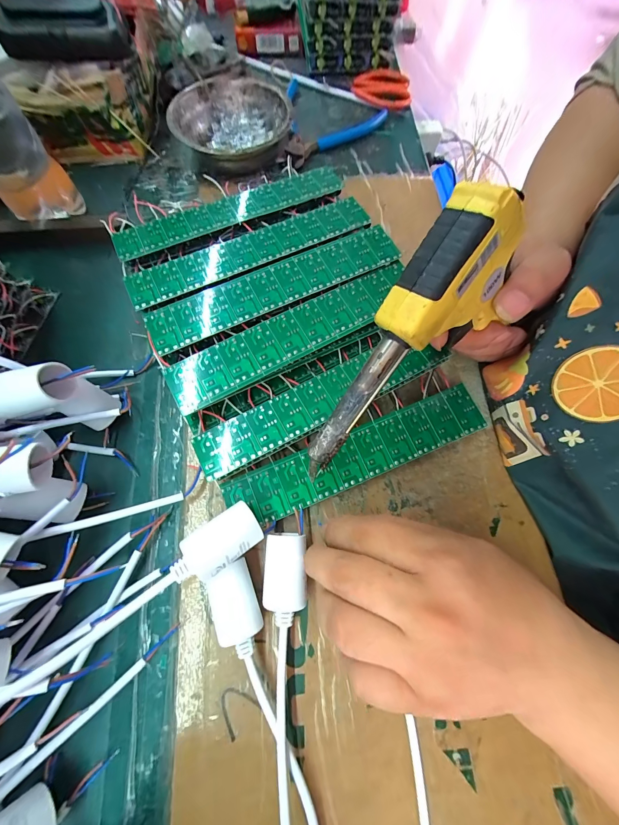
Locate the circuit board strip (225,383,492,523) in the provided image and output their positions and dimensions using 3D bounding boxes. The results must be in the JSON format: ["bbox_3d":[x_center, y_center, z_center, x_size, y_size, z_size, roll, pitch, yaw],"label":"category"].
[{"bbox_3d":[0.038,0.032,0.240,0.198,0.016,0.038,-21,71,-9],"label":"circuit board strip"}]

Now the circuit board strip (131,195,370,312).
[{"bbox_3d":[-0.045,-0.133,0.253,0.199,0.004,0.036,-26,72,-10],"label":"circuit board strip"}]

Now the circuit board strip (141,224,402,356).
[{"bbox_3d":[-0.024,-0.099,0.244,0.200,0.005,0.039,-25,72,-10],"label":"circuit board strip"}]

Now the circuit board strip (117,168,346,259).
[{"bbox_3d":[-0.066,-0.177,0.273,0.202,0.006,0.036,-26,72,-10],"label":"circuit board strip"}]

